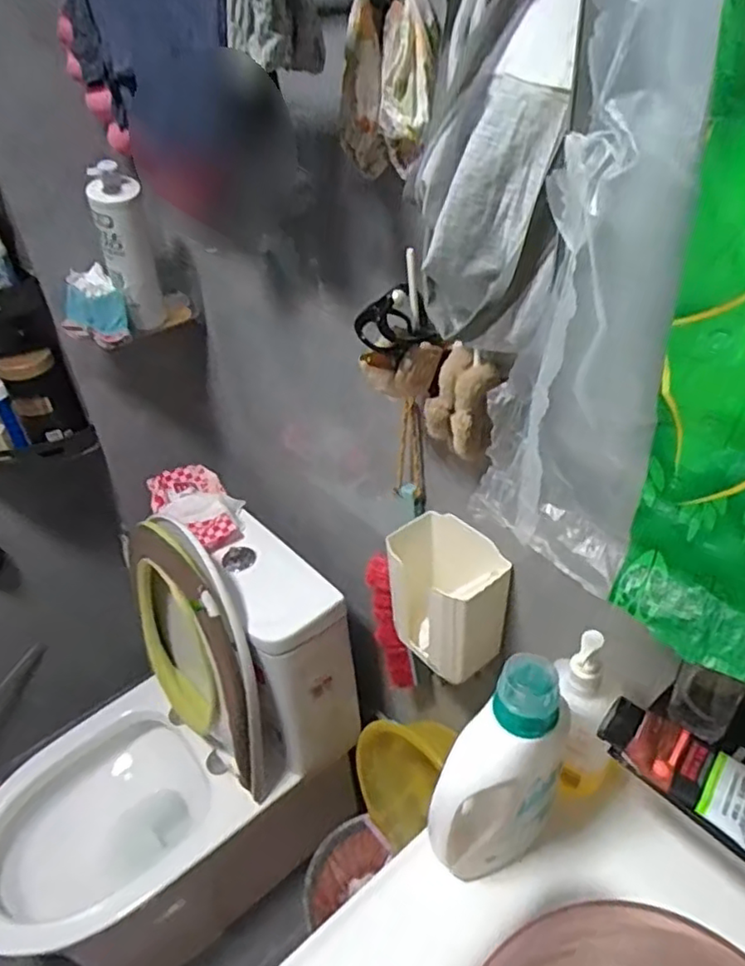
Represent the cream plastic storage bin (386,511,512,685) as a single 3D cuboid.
[{"bbox_3d":[0.090,0.138,0.784,0.107,0.139,0.137,-23,41,-23],"label":"cream plastic storage bin"}]

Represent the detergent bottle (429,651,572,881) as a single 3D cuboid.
[{"bbox_3d":[0.112,0.252,0.556,0.072,0.228,0.127,24,45,31],"label":"detergent bottle"}]

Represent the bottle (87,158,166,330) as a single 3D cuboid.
[{"bbox_3d":[-0.373,-0.354,0.967,0.062,0.229,0.076,-26,42,-26],"label":"bottle"}]

